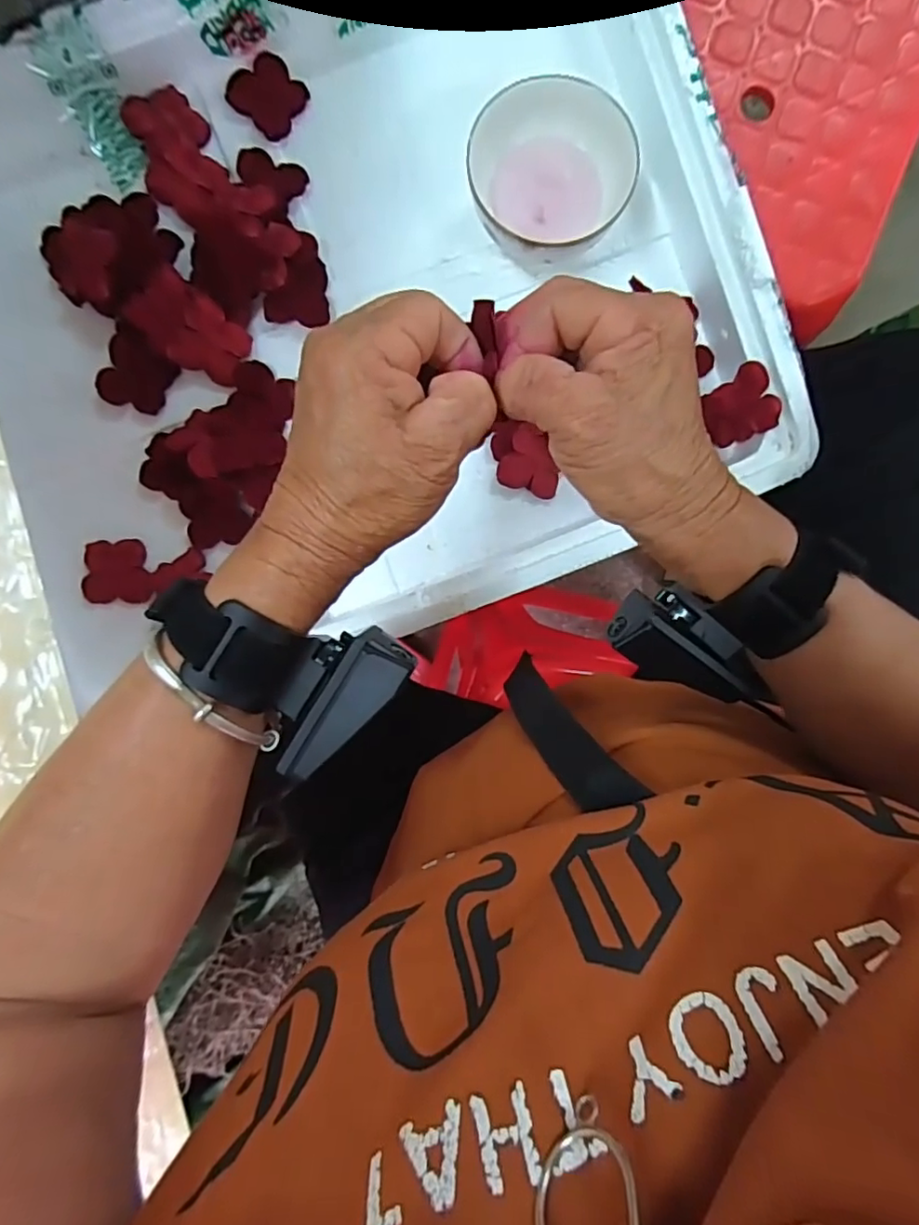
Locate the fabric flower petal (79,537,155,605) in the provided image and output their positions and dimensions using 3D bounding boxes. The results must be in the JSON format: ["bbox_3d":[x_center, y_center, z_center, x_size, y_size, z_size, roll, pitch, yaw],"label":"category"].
[{"bbox_3d":[-0.264,-0.031,0.445,0.047,0.004,0.048,-5,96,-14],"label":"fabric flower petal"}]

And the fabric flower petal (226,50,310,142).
[{"bbox_3d":[-0.139,-0.377,0.419,0.051,0.008,0.046,41,93,-1],"label":"fabric flower petal"}]

